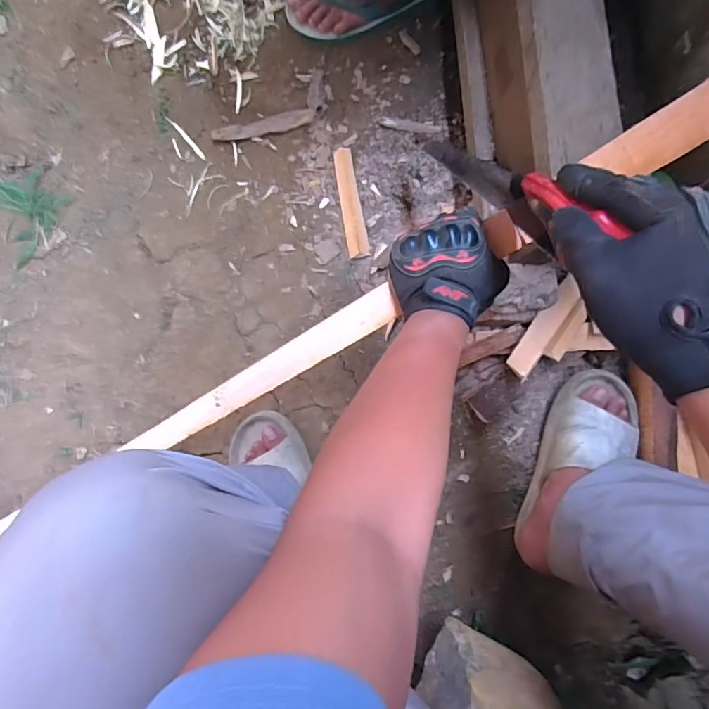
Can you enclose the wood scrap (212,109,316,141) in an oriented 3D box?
[{"bbox_3d":[-0.147,-0.371,0.767,0.165,0.020,0.023,-13,84,2],"label":"wood scrap"}]

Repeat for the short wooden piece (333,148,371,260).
[{"bbox_3d":[-0.006,-0.242,0.754,0.033,0.020,0.176,-10,84,2],"label":"short wooden piece"}]

